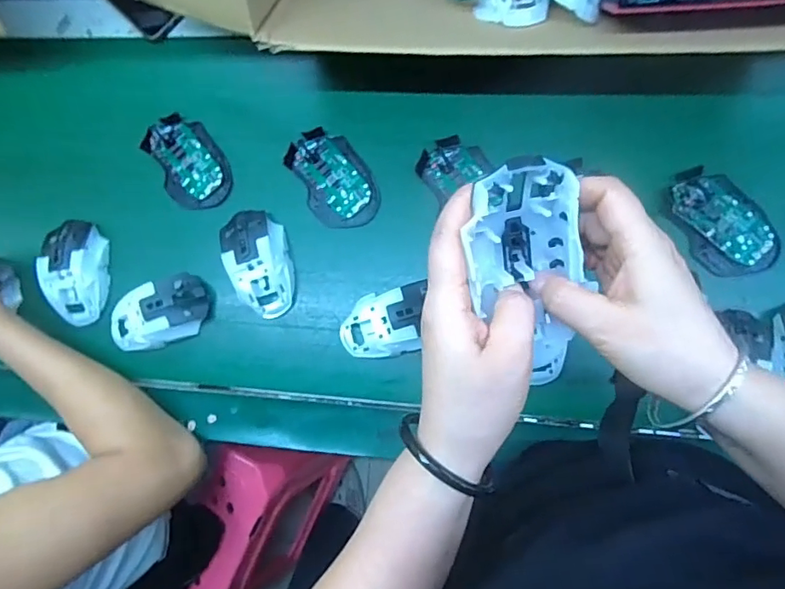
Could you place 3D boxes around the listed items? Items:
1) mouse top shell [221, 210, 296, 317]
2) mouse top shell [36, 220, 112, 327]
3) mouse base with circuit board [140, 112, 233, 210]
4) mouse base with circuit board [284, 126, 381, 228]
[{"bbox_3d":[-0.142,-0.035,0.562,0.064,0.036,0.118,-17,82,6],"label":"mouse top shell"},{"bbox_3d":[-0.351,-0.023,0.594,0.058,0.045,0.112,-11,81,6],"label":"mouse top shell"},{"bbox_3d":[-0.228,-0.147,0.595,0.073,0.024,0.113,-28,80,3],"label":"mouse base with circuit board"},{"bbox_3d":[-0.064,-0.125,0.570,0.072,0.013,0.114,-29,80,2],"label":"mouse base with circuit board"}]

